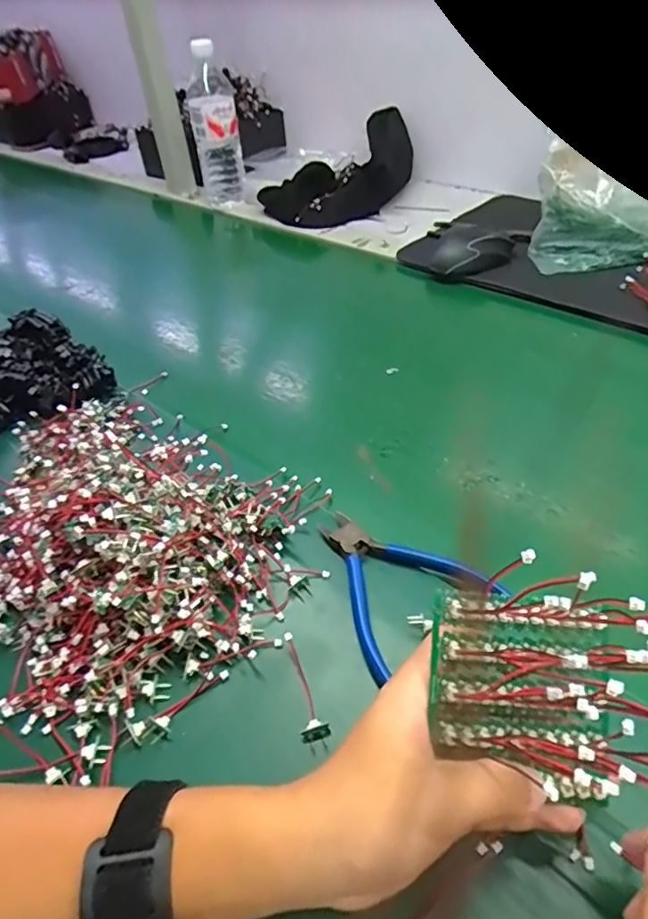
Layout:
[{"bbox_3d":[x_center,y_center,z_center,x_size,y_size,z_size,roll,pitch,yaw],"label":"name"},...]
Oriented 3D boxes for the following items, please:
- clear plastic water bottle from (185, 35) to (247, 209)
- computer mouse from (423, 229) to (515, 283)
[{"bbox_3d":[-0.175,-0.535,0.914,0.071,0.221,0.061,-11,43,-4],"label":"clear plastic water bottle"},{"bbox_3d":[0.189,-0.259,0.717,0.112,0.050,0.062,-2,43,5],"label":"computer mouse"}]

